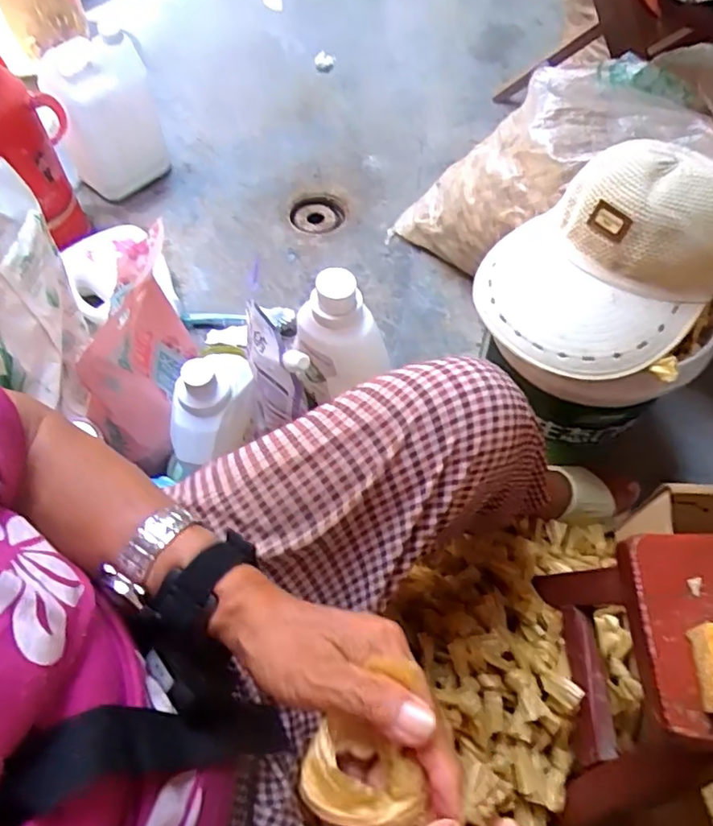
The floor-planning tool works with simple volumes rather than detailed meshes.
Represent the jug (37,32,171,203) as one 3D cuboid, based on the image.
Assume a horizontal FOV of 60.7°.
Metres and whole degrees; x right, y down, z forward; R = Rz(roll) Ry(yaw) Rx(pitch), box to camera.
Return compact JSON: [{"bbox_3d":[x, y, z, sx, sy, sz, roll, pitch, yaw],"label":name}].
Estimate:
[{"bbox_3d":[-0.453,-0.543,1.139,0.168,0.263,0.157,-22,62,-14],"label":"jug"}]

